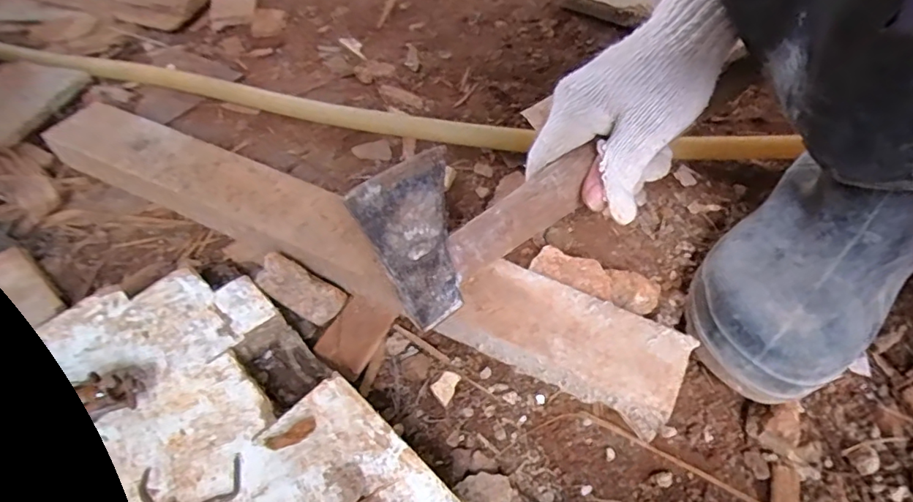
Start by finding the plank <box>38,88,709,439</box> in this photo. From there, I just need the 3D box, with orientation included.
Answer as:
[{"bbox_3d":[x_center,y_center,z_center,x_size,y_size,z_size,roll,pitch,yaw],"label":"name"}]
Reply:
[{"bbox_3d":[-0.102,-0.009,0.387,0.525,0.046,0.065,23,55,15],"label":"plank"}]

